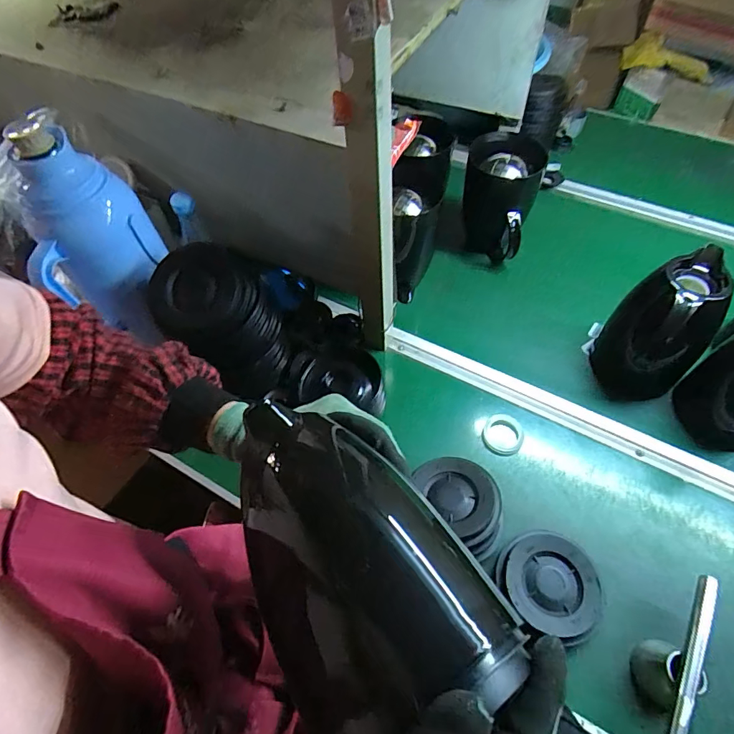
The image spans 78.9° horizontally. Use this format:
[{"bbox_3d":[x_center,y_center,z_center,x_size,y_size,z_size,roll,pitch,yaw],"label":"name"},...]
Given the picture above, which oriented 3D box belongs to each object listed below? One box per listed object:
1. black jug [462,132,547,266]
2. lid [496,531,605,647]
[{"bbox_3d":[0.229,-0.296,0.795,0.114,0.183,0.117,8,56,9],"label":"black jug"},{"bbox_3d":[0.213,0.251,0.517,0.113,0.010,0.107,-4,58,6],"label":"lid"}]

